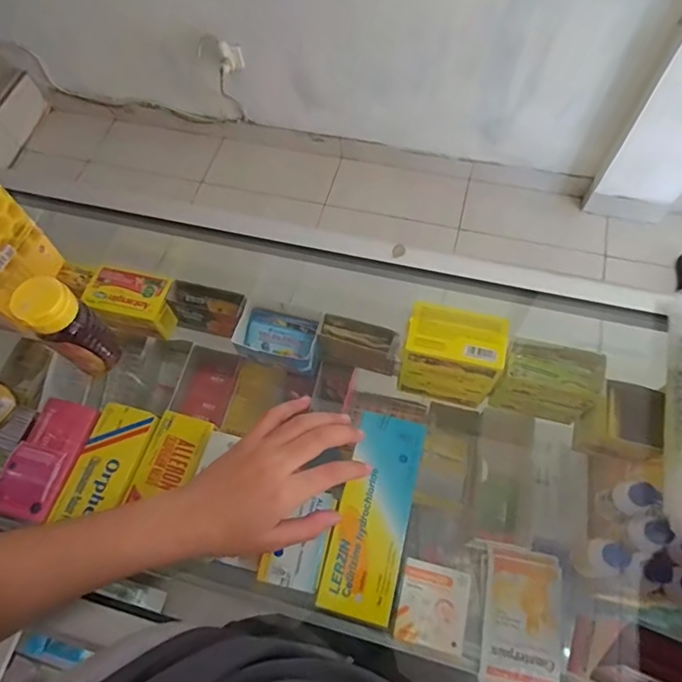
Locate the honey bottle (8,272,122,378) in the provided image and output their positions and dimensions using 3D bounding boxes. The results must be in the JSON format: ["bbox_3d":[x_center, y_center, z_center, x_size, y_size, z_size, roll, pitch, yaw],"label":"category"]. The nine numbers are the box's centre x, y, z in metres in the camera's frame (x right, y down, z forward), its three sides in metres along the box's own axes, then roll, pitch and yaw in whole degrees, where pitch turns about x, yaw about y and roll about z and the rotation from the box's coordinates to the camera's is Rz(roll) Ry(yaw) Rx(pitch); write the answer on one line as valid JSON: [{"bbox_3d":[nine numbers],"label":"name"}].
[{"bbox_3d":[-0.215,-0.007,0.409,0.044,0.118,0.039,35,71,18],"label":"honey bottle"}]

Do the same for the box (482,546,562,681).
[{"bbox_3d":[0.195,0.291,0.530,0.079,0.022,0.124,10,66,8],"label":"box"}]

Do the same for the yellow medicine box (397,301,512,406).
[{"bbox_3d":[0.128,0.020,0.587,0.105,0.121,0.062,12,66,9],"label":"yellow medicine box"}]

